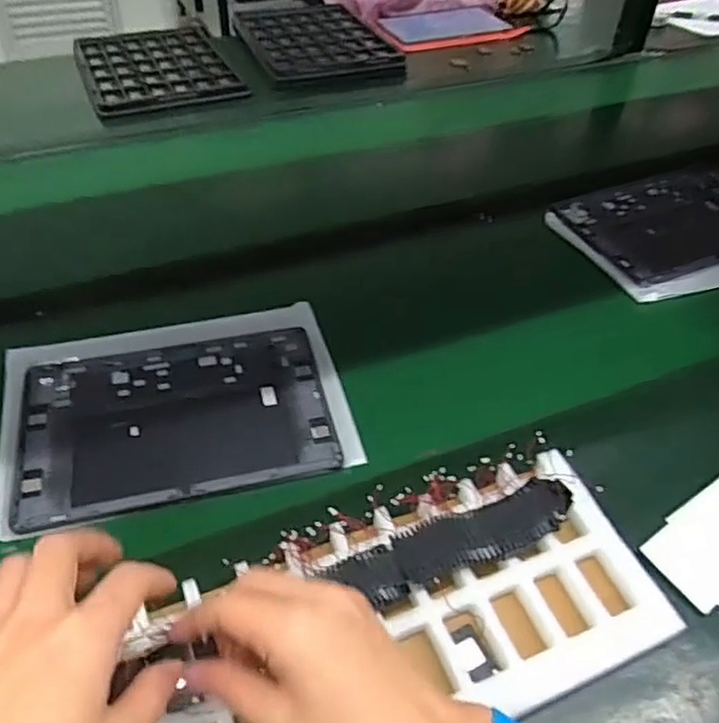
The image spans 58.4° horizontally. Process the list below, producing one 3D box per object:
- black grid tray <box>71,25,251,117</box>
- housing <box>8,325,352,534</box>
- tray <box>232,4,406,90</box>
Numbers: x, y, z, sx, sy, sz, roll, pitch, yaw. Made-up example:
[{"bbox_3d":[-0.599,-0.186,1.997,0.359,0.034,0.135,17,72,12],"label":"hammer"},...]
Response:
[{"bbox_3d":[-0.342,-0.495,1.072,0.226,0.026,0.346,-15,46,-19],"label":"black grid tray"},{"bbox_3d":[-0.157,0.047,0.559,0.253,0.015,0.166,-9,45,-13],"label":"housing"},{"bbox_3d":[-0.083,-0.570,1.141,0.228,0.025,0.338,-13,46,-18],"label":"tray"}]

